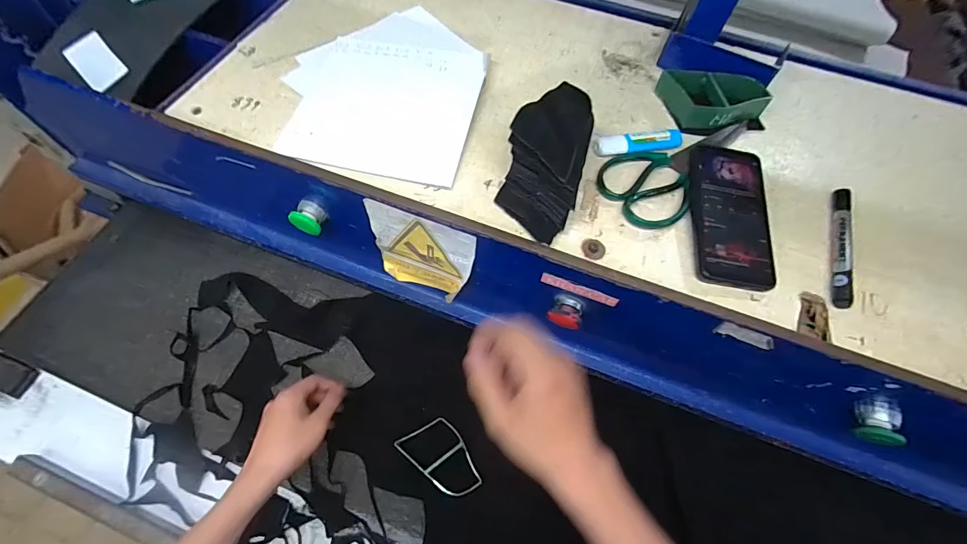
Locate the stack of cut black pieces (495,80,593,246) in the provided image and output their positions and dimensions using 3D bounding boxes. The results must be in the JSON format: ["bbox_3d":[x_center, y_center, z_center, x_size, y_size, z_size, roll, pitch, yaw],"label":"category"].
[{"bbox_3d":[0.061,-0.109,0.405,0.072,0.085,0.130,13,63,4],"label":"stack of cut black pieces"}]

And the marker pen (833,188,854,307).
[{"bbox_3d":[0.370,-0.029,0.420,0.021,0.012,0.146,18,63,7],"label":"marker pen"}]

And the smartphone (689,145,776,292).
[{"bbox_3d":[0.255,-0.061,0.423,0.076,0.010,0.158,8,69,1],"label":"smartphone"}]

